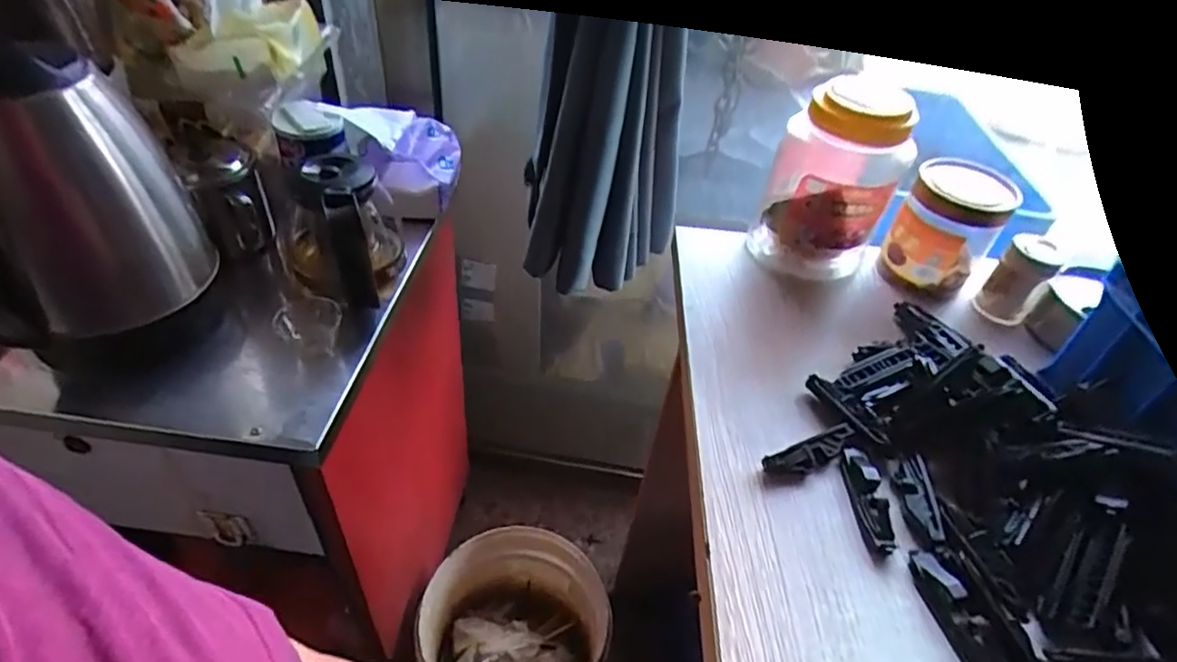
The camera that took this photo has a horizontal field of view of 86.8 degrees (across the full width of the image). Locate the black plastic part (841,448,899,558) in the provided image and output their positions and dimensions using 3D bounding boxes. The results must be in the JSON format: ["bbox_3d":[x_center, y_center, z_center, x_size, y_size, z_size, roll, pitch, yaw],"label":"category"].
[{"bbox_3d":[0.191,0.112,0.423,0.017,0.018,0.075,5,43,-1],"label":"black plastic part"}]

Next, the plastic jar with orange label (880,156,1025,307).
[{"bbox_3d":[0.347,-0.102,0.604,0.087,0.111,0.089,30,48,23],"label":"plastic jar with orange label"}]

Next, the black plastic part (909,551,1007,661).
[{"bbox_3d":[0.219,0.167,0.367,0.020,0.015,0.080,-3,44,-10],"label":"black plastic part"}]

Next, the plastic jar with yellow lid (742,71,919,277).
[{"bbox_3d":[0.233,-0.142,0.604,0.115,0.171,0.090,22,45,16],"label":"plastic jar with yellow lid"}]

